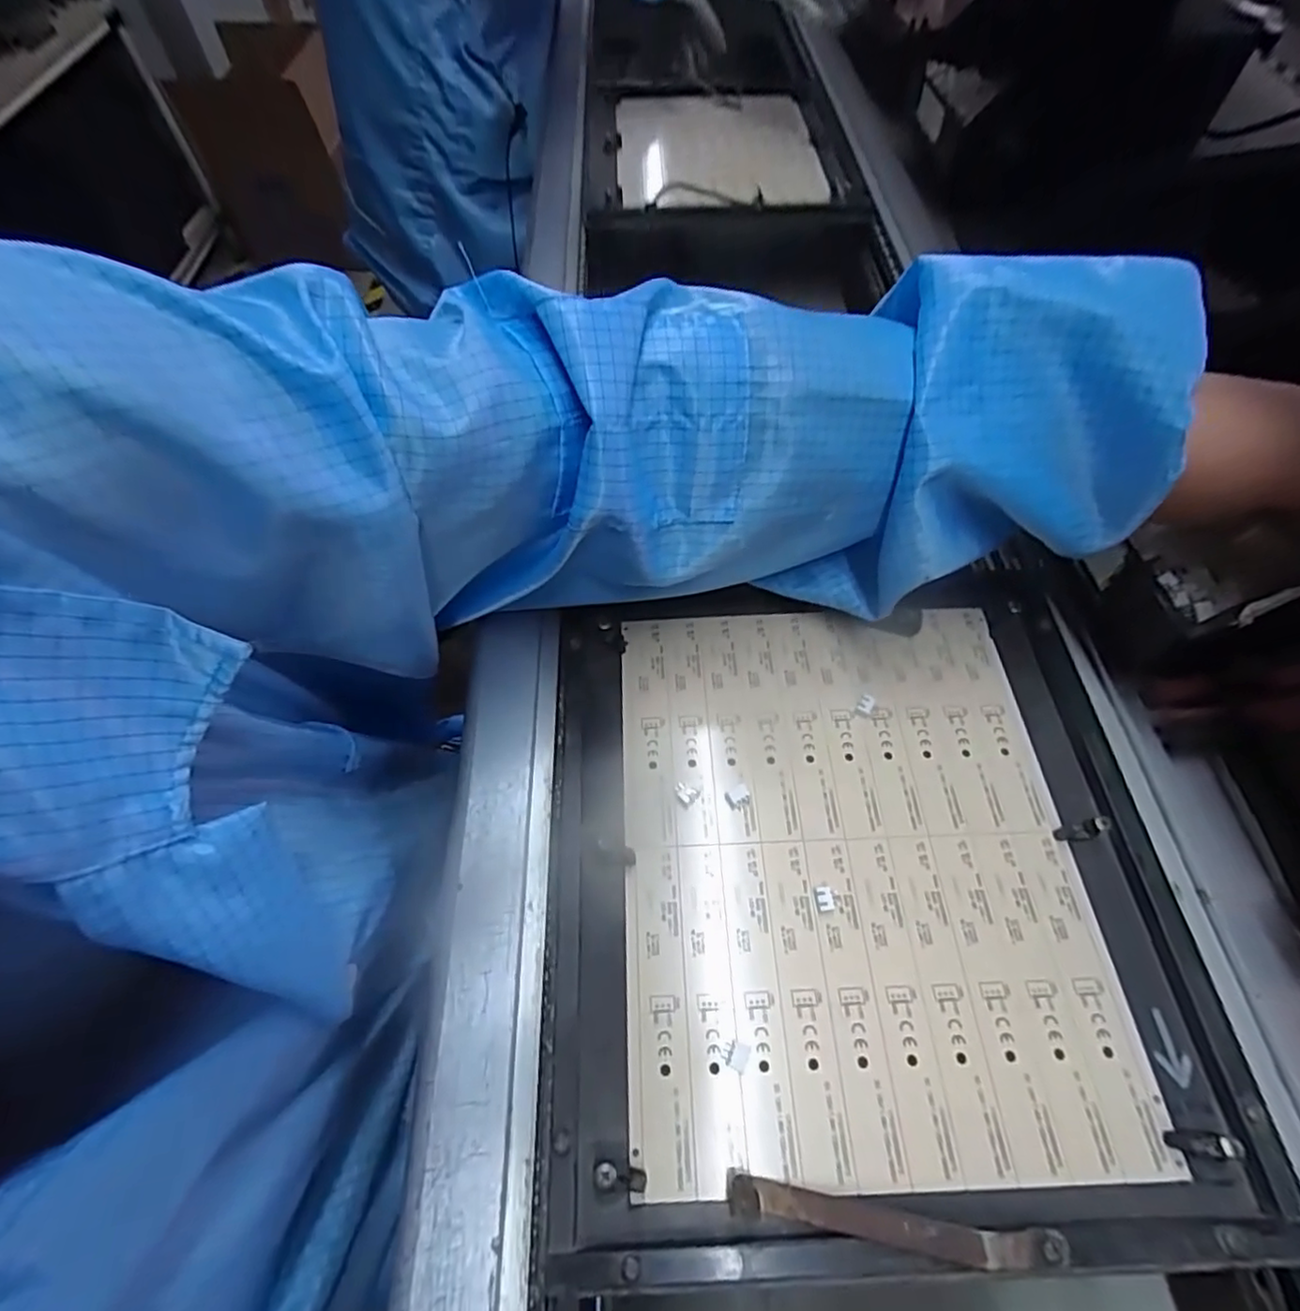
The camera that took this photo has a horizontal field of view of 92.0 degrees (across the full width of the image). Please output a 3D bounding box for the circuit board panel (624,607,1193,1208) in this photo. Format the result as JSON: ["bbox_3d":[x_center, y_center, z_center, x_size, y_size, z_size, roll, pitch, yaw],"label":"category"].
[{"bbox_3d":[0.093,0.090,0.300,0.204,0.006,0.253,-2,59,0],"label":"circuit board panel"}]

